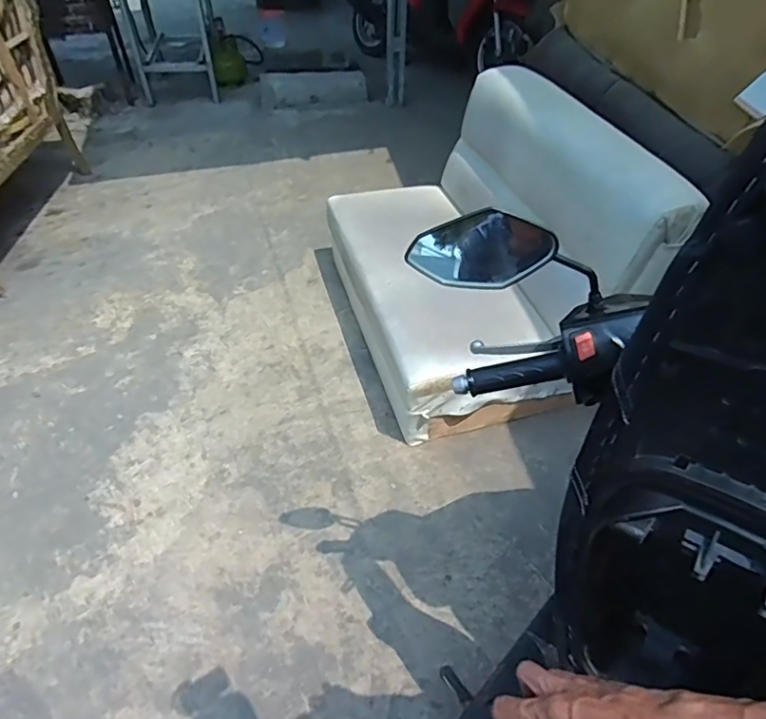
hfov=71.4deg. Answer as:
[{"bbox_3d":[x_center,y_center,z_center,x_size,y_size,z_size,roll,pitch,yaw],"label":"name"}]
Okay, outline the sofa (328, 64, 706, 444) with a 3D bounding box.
[{"bbox_3d":[0.263,-0.373,1.716,0.723,0.738,0.973,-13,47,-16],"label":"sofa"}]

